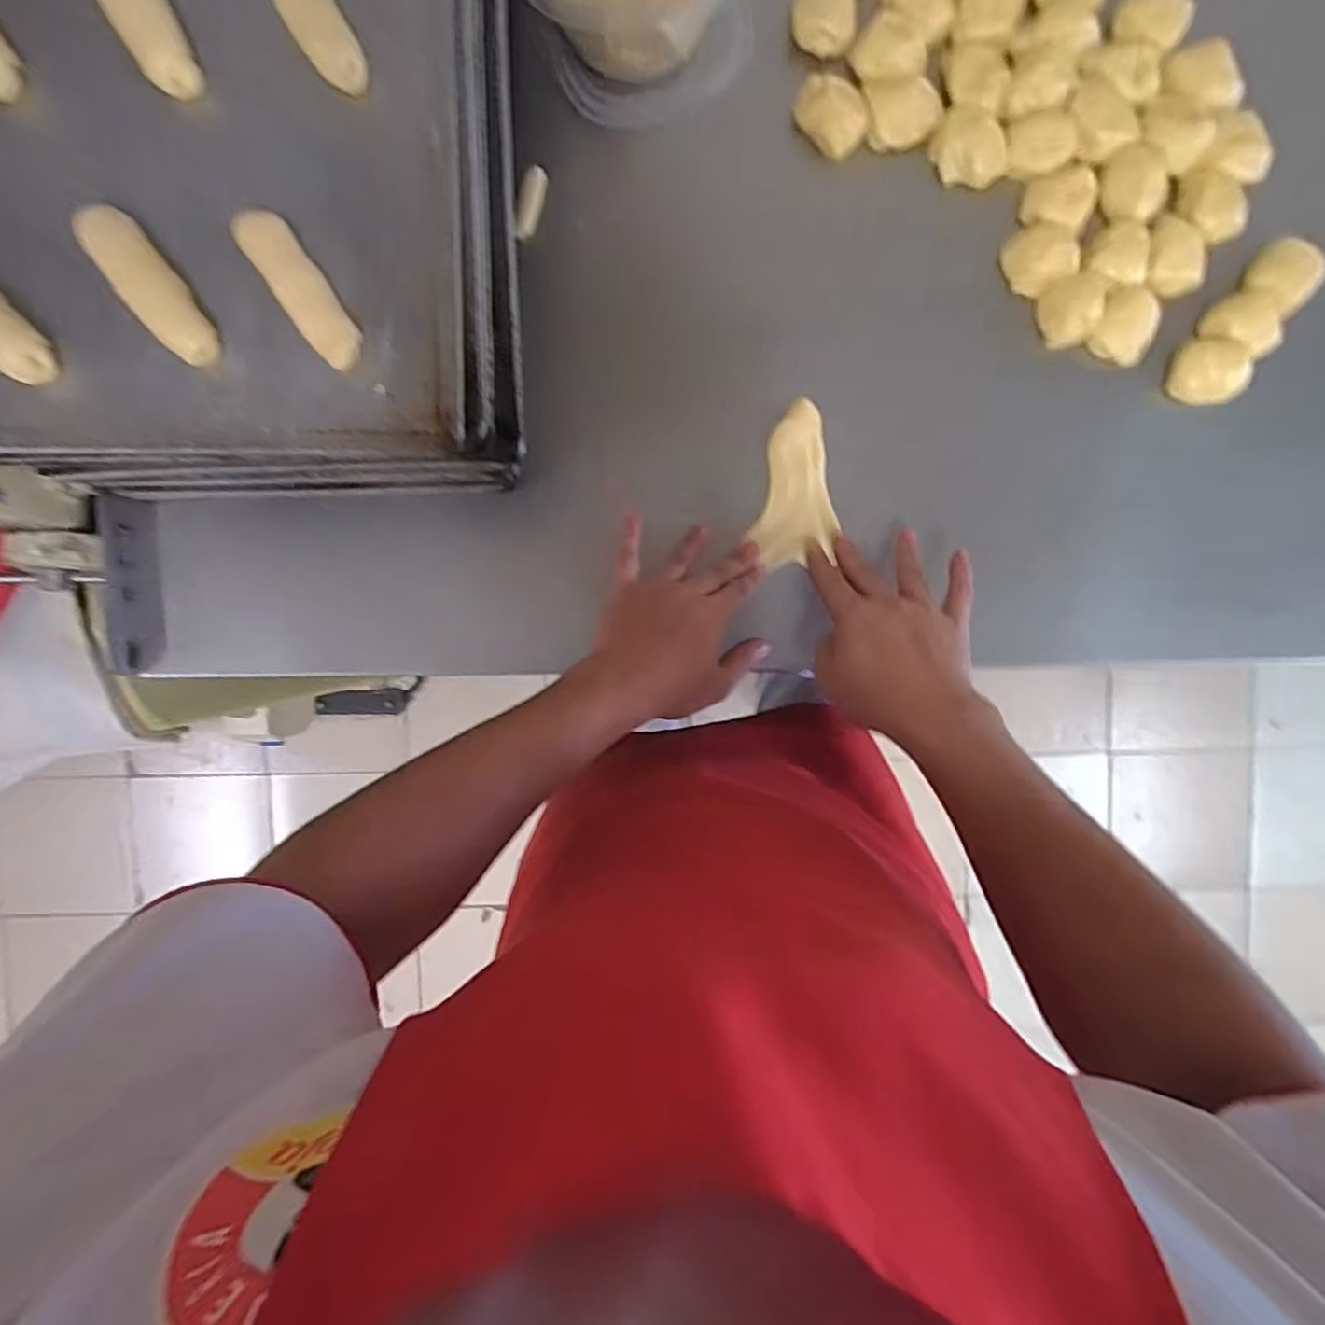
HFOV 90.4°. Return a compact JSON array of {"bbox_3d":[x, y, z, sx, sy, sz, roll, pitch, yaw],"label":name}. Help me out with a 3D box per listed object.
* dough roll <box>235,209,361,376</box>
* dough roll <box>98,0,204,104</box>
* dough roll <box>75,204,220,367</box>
[{"bbox_3d":[-0.198,-0.205,0.362,0.023,0.022,0.087,-32,92,3],"label":"dough roll"},{"bbox_3d":[-0.287,-0.359,0.353,0.029,0.021,0.100,-29,93,2],"label":"dough roll"},{"bbox_3d":[-0.279,-0.205,0.359,0.026,0.021,0.089,-38,92,3],"label":"dough roll"}]

